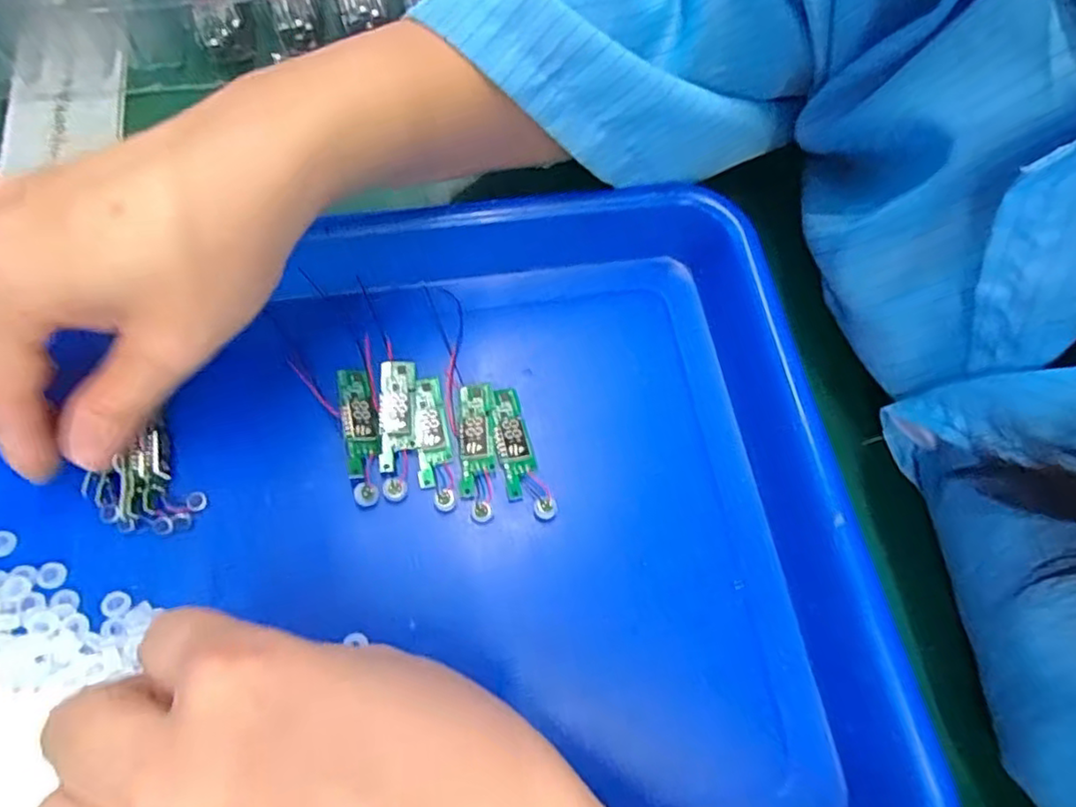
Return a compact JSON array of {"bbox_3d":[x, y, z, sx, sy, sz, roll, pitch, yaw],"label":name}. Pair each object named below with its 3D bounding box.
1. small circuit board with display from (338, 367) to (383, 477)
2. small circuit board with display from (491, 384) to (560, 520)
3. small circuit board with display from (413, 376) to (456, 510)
[{"bbox_3d":[-0.064,0.005,0.229,0.013,0.004,0.042,-13,69,-8],"label":"small circuit board with display"},{"bbox_3d":[-0.008,0.018,0.231,0.014,0.005,0.051,-16,69,-9],"label":"small circuit board with display"},{"bbox_3d":[-0.038,0.014,0.231,0.011,0.006,0.051,-7,68,-6],"label":"small circuit board with display"}]

